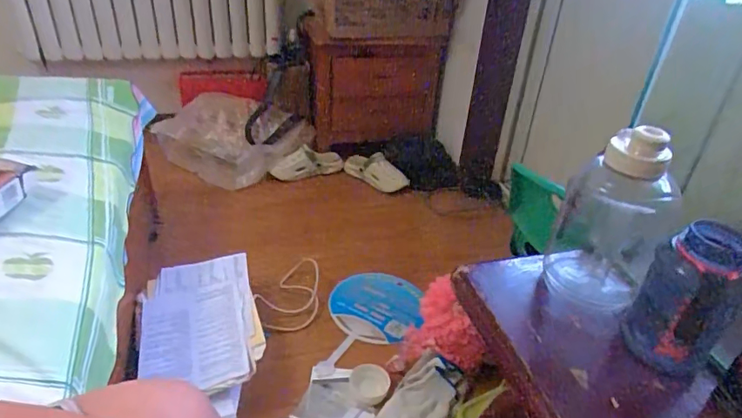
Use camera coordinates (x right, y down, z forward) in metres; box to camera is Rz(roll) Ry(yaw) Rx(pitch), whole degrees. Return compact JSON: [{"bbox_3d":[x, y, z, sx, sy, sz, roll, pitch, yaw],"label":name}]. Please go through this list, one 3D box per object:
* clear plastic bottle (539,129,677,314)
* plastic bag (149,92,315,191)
[{"bbox_3d":[0.306,0.011,0.632,0.117,0.230,0.117,14,34,15],"label":"clear plastic bottle"},{"bbox_3d":[-0.510,-0.254,1.839,0.564,0.340,0.233,-3,33,-10],"label":"plastic bag"}]

